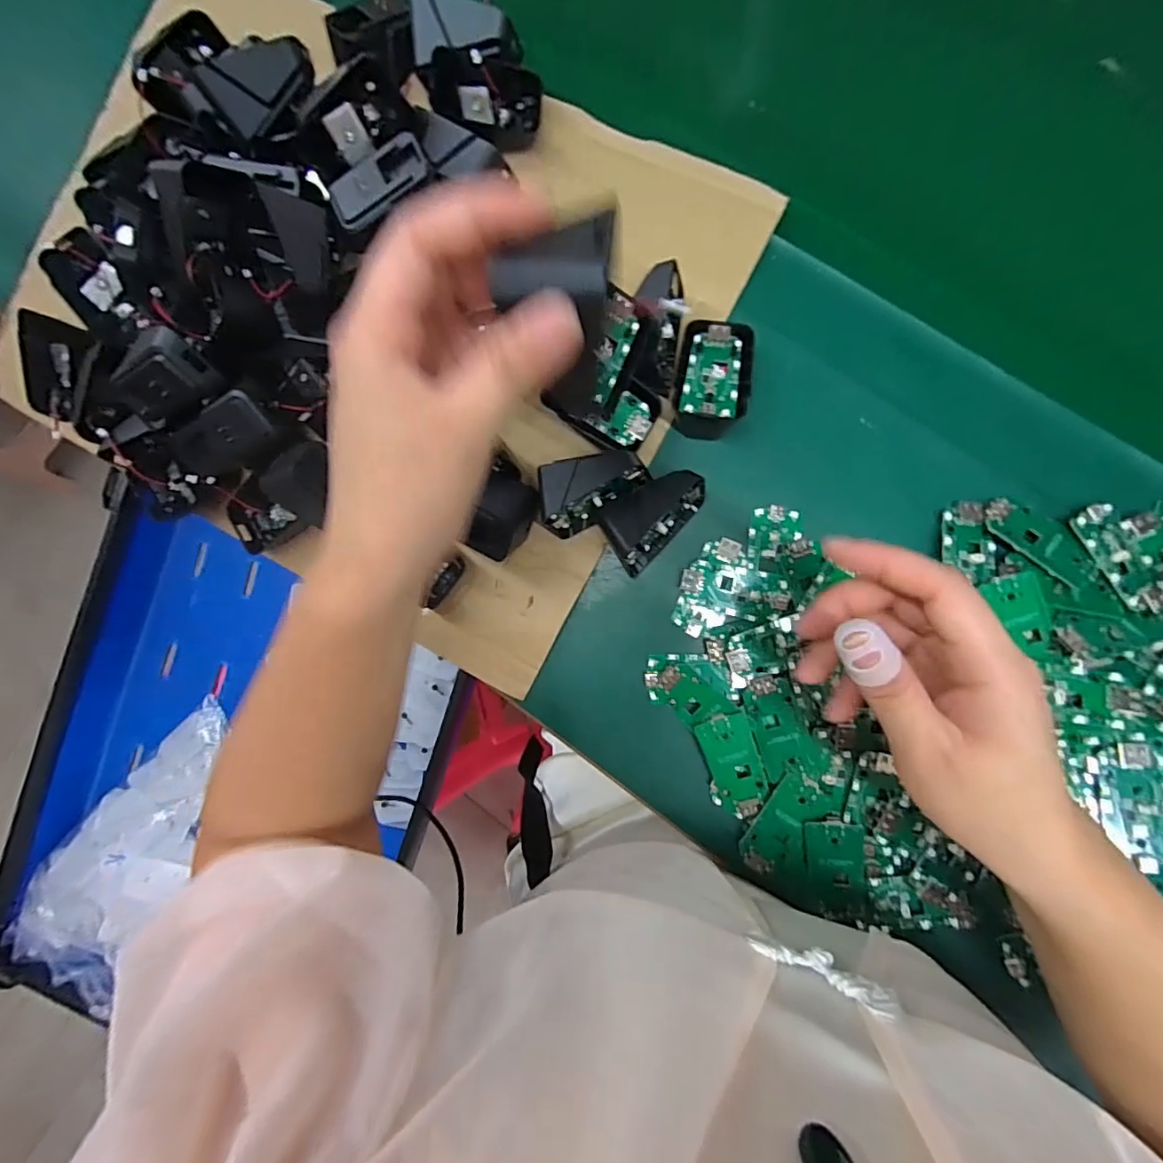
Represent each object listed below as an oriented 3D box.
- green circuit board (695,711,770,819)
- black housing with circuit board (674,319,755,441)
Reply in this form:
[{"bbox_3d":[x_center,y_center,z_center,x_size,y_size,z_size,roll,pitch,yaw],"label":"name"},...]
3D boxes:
[{"bbox_3d":[0.094,0.114,0.327,0.033,0.006,0.063,-13,87,6],"label":"green circuit board"},{"bbox_3d":[0.082,-0.126,0.328,0.041,0.033,0.072,7,90,6],"label":"black housing with circuit board"}]

